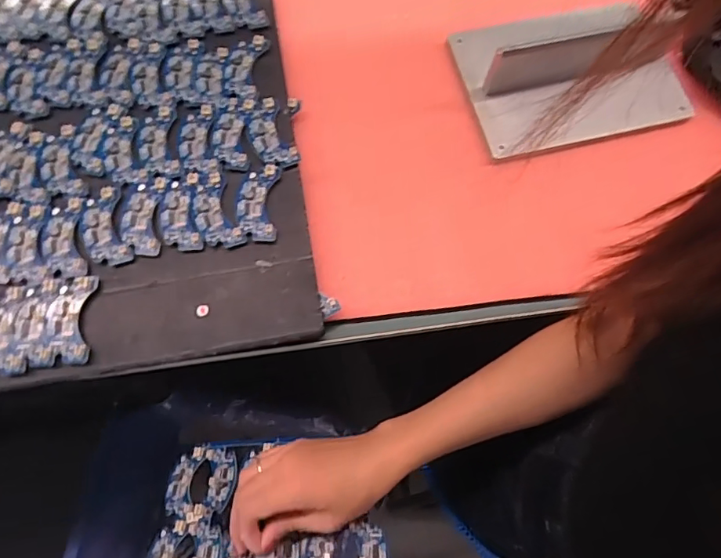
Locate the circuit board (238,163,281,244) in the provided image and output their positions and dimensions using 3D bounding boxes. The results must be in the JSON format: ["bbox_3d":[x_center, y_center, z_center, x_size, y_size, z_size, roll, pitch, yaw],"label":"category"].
[{"bbox_3d":[-0.082,-0.063,0.411,0.031,0.010,0.064,2,71,-1],"label":"circuit board"}]

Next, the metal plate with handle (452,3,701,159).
[{"bbox_3d":[0.196,-0.199,0.461,0.196,0.060,0.140,-14,72,-6],"label":"metal plate with handle"}]

